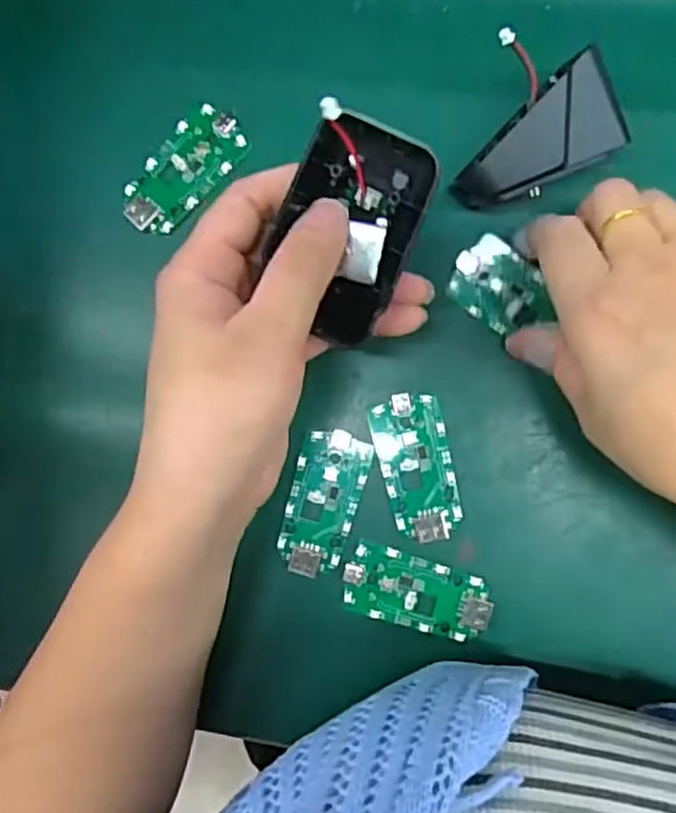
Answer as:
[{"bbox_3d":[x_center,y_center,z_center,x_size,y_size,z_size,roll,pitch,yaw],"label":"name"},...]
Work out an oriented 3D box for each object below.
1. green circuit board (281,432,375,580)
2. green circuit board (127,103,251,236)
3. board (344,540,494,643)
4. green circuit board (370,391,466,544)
[{"bbox_3d":[-0.007,0.043,0.303,0.030,0.004,0.063,15,91,7],"label":"green circuit board"},{"bbox_3d":[-0.071,-0.107,0.313,0.031,0.005,0.063,45,93,5],"label":"green circuit board"},{"bbox_3d":[0.035,0.081,0.298,0.063,0.004,0.032,13,91,7],"label":"board"},{"bbox_3d":[0.035,0.027,0.299,0.031,0.004,0.062,-13,88,7],"label":"green circuit board"}]

